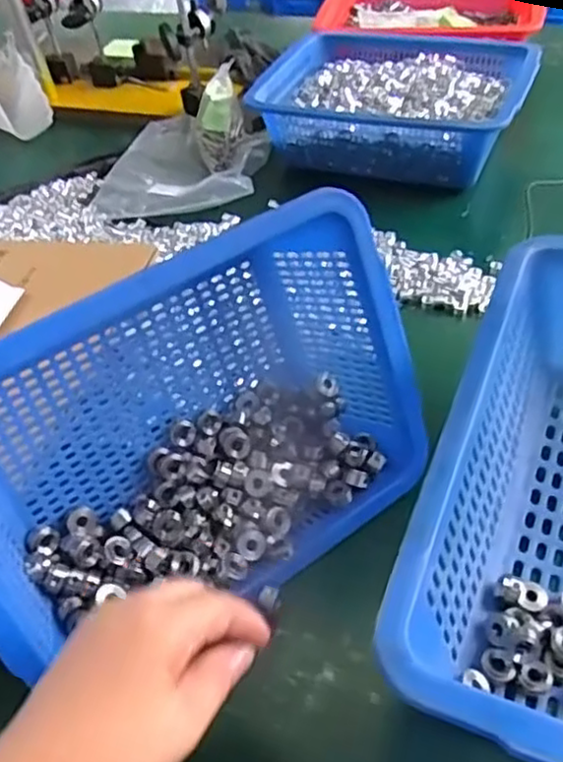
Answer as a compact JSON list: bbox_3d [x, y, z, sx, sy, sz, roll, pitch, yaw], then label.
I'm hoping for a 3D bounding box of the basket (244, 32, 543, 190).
[{"bbox_3d":[0.139,-0.341,0.865,0.311,0.093,0.208,13,49,19],"label":"basket"}]

